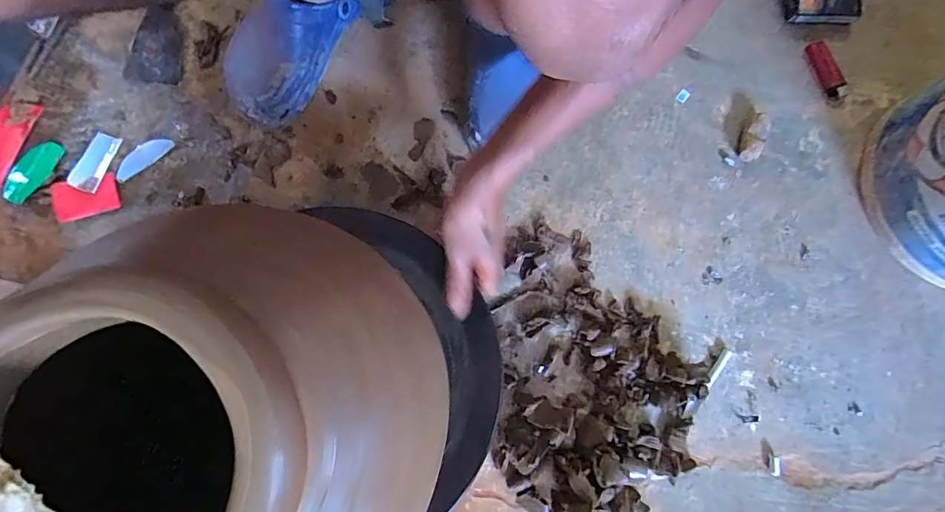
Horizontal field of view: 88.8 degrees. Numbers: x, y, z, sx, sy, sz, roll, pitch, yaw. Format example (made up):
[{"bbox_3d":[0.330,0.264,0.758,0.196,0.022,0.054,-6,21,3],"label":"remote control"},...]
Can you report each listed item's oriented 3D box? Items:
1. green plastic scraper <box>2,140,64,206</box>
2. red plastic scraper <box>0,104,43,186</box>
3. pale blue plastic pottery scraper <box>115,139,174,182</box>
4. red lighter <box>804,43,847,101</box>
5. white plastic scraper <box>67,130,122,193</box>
[{"bbox_3d":[-0.542,-0.105,0.593,0.038,0.009,0.083,27,80,4],"label":"green plastic scraper"},{"bbox_3d":[-0.582,-0.144,0.599,0.046,0.013,0.110,20,80,3],"label":"red plastic scraper"},{"bbox_3d":[-0.410,-0.123,0.599,0.076,0.004,0.025,-43,102,-12],"label":"pale blue plastic pottery scraper"},{"bbox_3d":[0.466,-0.243,0.638,0.027,0.014,0.083,-21,81,-5],"label":"red lighter"},{"bbox_3d":[-0.464,-0.117,0.593,0.039,0.006,0.076,17,73,0],"label":"white plastic scraper"}]

